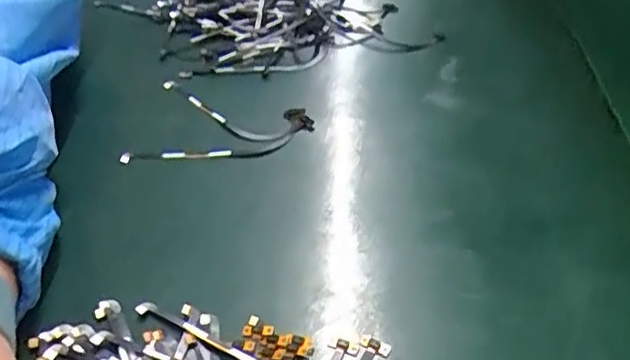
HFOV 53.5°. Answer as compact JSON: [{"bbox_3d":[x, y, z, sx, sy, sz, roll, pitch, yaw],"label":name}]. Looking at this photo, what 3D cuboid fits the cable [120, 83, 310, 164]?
[{"bbox_3d":[-0.045,-0.024,0.300,0.084,0.012,0.052,10,43,15],"label":"cable"}]

